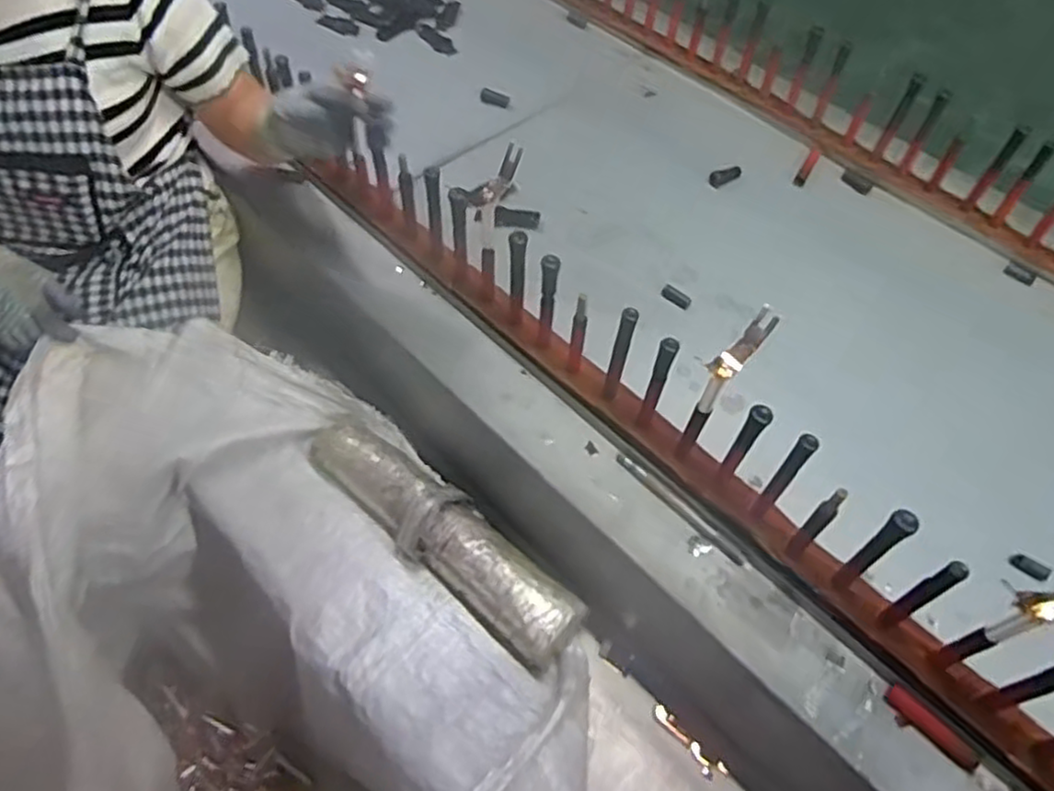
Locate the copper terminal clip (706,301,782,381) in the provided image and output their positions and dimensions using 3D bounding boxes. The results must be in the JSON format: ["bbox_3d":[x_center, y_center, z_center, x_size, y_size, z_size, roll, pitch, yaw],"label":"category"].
[{"bbox_3d":[0.199,-0.047,0.645,0.024,0.014,0.075,44,98,23],"label":"copper terminal clip"}]

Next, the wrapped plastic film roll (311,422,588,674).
[{"bbox_3d":[-0.110,0.159,0.868,0.412,0.073,0.102,34,59,20],"label":"wrapped plastic film roll"}]

